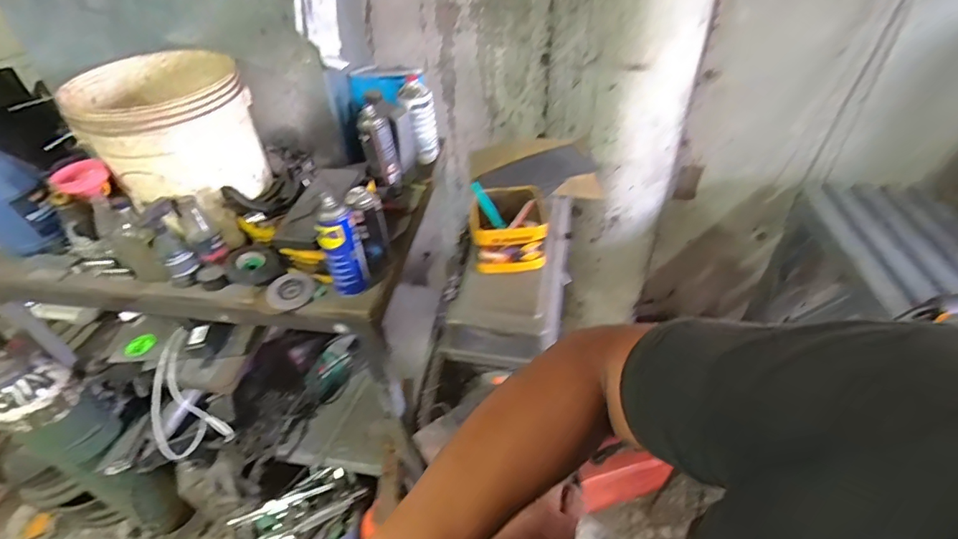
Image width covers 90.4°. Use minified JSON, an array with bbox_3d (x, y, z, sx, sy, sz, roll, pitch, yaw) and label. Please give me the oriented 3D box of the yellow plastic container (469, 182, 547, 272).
[{"bbox_3d":[0.051,-0.070,0.808,0.121,0.080,0.133,-2,41,1],"label":"yellow plastic container"}]

